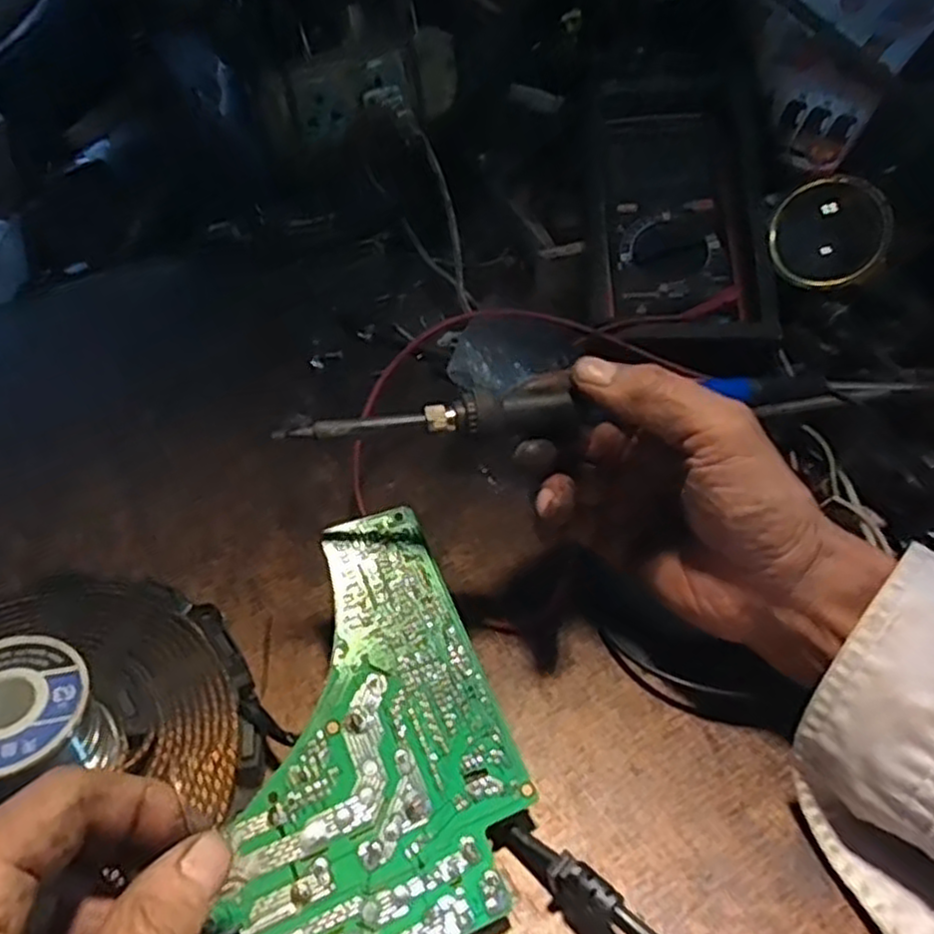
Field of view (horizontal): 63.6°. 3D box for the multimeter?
[{"bbox_3d":[0.134,-0.177,0.486,0.101,0.030,0.243,1,64,3],"label":"multimeter"}]

